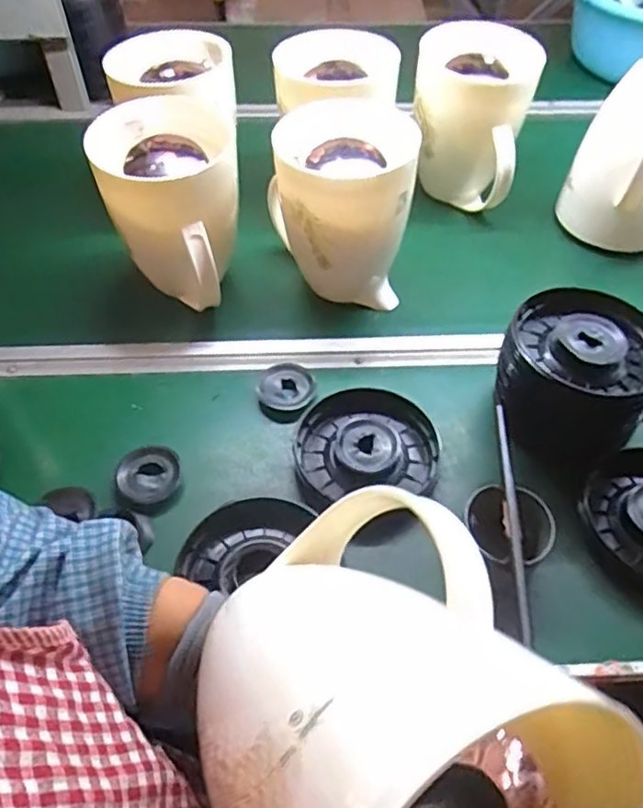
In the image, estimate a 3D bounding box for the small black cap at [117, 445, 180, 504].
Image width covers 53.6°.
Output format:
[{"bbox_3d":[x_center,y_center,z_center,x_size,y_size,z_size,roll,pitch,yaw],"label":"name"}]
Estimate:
[{"bbox_3d":[-0.161,0.064,0.599,0.054,0.022,0.053,0,50,0],"label":"small black cap"}]

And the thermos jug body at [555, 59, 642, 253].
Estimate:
[{"bbox_3d":[0.372,-0.287,0.767,0.120,0.218,0.127,0,50,0],"label":"thermos jug body"}]

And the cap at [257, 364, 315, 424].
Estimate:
[{"bbox_3d":[-0.037,-0.012,0.665,0.057,0.019,0.068,-1,50,-1],"label":"cap"}]

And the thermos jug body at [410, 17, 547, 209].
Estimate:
[{"bbox_3d":[0.188,-0.358,0.817,0.145,0.213,0.130,9,51,7],"label":"thermos jug body"}]

